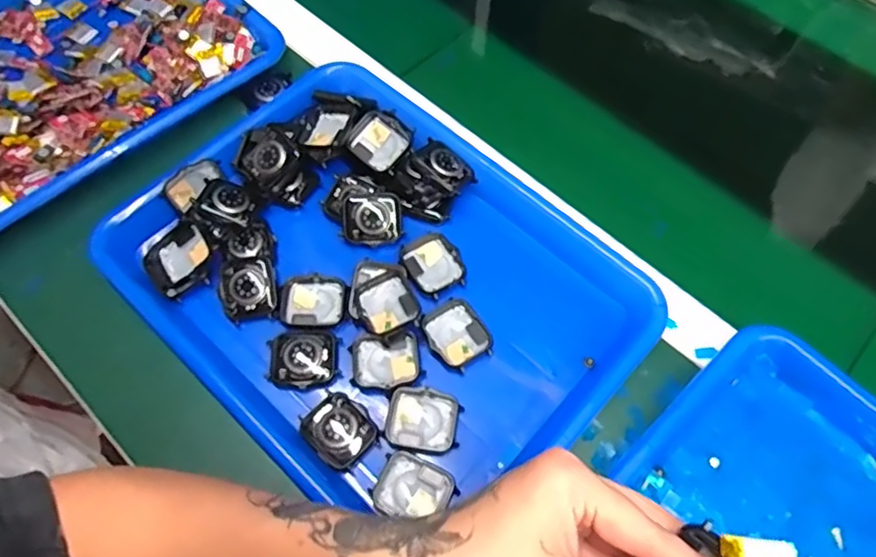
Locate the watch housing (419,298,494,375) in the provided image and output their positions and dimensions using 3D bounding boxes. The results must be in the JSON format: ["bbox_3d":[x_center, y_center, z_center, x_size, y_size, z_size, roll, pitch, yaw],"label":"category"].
[{"bbox_3d":[0.013,0.038,0.405,0.038,0.014,0.045,-33,69,-15],"label":"watch housing"}]

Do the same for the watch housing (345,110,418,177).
[{"bbox_3d":[-0.043,-0.105,0.450,0.040,0.017,0.042,39,86,-3],"label":"watch housing"}]

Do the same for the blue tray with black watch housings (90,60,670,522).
[{"bbox_3d":[-0.043,0.002,0.414,0.329,0.041,0.253,40,71,17],"label":"blue tray with black watch housings"}]

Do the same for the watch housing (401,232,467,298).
[{"bbox_3d":[-0.003,-0.010,0.426,0.039,0.009,0.045,-27,68,-12],"label":"watch housing"}]

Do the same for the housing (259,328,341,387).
[{"bbox_3d":[-0.090,0.052,0.393,0.047,0.009,0.039,3,65,1],"label":"housing"}]

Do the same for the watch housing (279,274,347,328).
[{"bbox_3d":[-0.086,0.016,0.411,0.044,0.005,0.036,2,65,1],"label":"watch housing"}]

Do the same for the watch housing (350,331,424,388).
[{"bbox_3d":[-0.034,0.054,0.389,0.046,0.011,0.036,-1,65,0],"label":"watch housing"}]

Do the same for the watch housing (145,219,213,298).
[{"bbox_3d":[-0.181,-0.014,0.417,0.043,0.010,0.050,43,90,17],"label":"watch housing"}]

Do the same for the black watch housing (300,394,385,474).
[{"bbox_3d":[-0.062,0.093,0.369,0.043,0.009,0.037,36,70,16],"label":"black watch housing"}]

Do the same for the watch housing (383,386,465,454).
[{"bbox_3d":[-0.009,0.088,0.372,0.044,0.008,0.038,13,65,6],"label":"watch housing"}]

